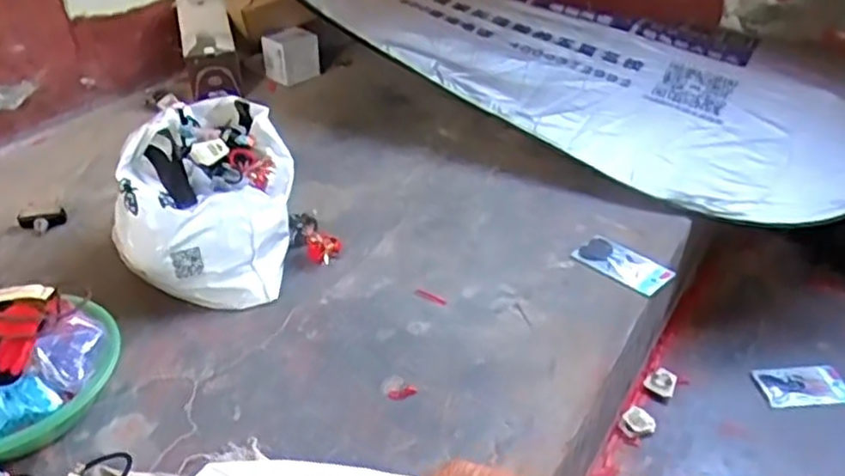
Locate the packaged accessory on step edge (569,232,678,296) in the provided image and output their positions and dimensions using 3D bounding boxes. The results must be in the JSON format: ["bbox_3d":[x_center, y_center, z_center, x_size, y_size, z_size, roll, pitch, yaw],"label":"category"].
[{"bbox_3d":[0.297,0.037,1.023,0.083,0.008,0.141,-29,44,-35],"label":"packaged accessory on step edge"}]

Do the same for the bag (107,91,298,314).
[{"bbox_3d":[-0.311,-0.075,1.019,0.219,0.197,0.334,-4,35,-6],"label":"bag"}]

